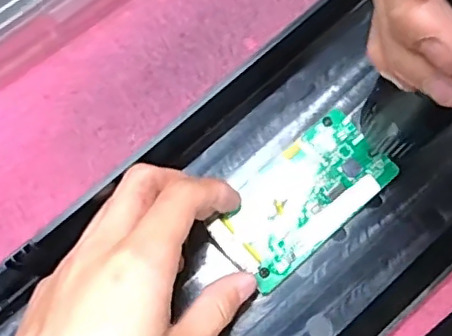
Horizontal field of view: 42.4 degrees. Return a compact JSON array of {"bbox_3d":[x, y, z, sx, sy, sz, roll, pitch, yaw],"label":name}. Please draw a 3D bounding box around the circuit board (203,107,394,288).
[{"bbox_3d":[0.038,0.015,0.299,0.092,0.006,0.049,-40,76,-9],"label":"circuit board"}]

